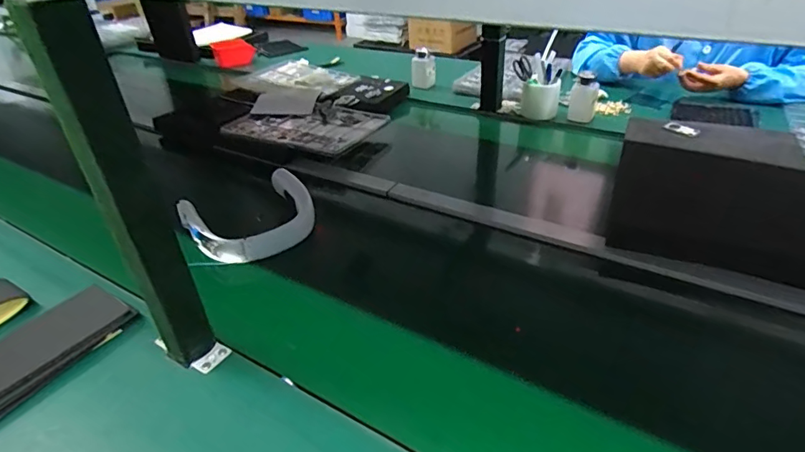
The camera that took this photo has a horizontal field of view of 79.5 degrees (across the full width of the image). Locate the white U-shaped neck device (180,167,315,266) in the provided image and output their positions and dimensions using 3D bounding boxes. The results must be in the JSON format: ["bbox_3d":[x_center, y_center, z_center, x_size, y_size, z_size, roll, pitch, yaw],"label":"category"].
[{"bbox_3d":[-0.239,-0.014,0.768,0.180,0.058,0.144,-24,44,-28],"label":"white U-shaped neck device"}]

